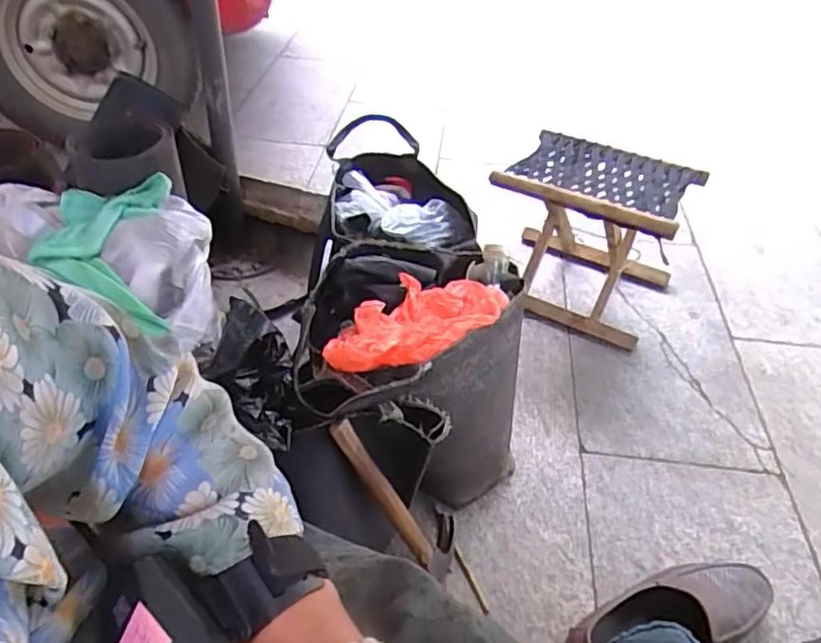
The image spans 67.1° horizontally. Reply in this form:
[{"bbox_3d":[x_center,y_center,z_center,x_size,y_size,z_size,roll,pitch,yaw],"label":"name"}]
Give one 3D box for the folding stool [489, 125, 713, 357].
[{"bbox_3d":[0.352,-0.177,1.257,0.347,0.295,0.304,23,47,21],"label":"folding stool"}]

